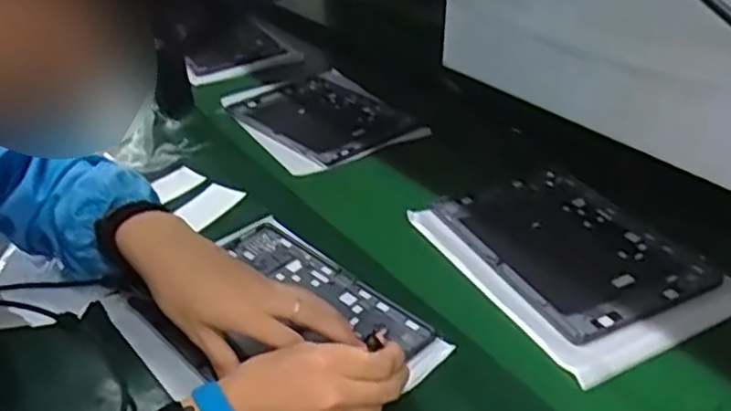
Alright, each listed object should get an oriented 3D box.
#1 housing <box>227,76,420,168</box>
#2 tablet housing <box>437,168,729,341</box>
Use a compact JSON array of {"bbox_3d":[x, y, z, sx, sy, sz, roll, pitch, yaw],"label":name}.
[{"bbox_3d":[-0.057,-0.121,0.977,0.173,0.014,0.252,-29,40,-30],"label":"housing"},{"bbox_3d":[0.201,0.035,0.705,0.171,0.009,0.239,-19,36,-18],"label":"tablet housing"}]

